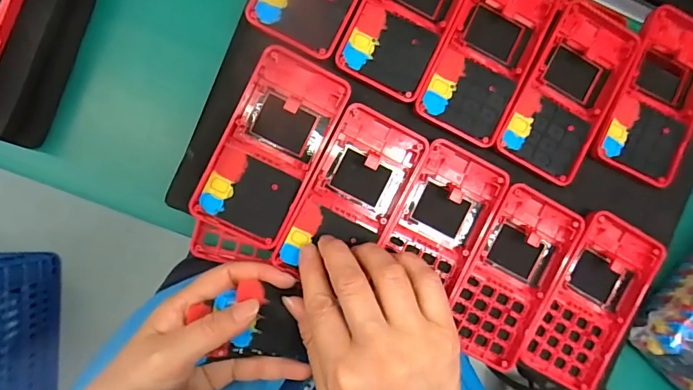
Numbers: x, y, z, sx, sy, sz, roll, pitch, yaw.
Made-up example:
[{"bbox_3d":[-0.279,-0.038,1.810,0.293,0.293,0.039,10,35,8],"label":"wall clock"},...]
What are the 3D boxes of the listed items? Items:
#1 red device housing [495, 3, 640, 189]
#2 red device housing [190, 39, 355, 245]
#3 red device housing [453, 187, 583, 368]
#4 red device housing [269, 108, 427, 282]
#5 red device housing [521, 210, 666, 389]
[{"bbox_3d":[0.156,-0.074,0.323,0.063,0.015,0.124,29,86,-5],"label":"red device housing"},{"bbox_3d":[-0.049,-0.030,0.293,0.061,0.018,0.120,26,87,-6],"label":"red device housing"},{"bbox_3d":[0.114,0.056,0.316,0.062,0.017,0.124,29,86,-5],"label":"red device housing"},{"bbox_3d":[0.004,0.002,0.300,0.061,0.015,0.117,27,86,-6],"label":"red device housing"},{"bbox_3d":[0.176,0.076,0.323,0.068,0.018,0.125,25,87,-6],"label":"red device housing"}]

